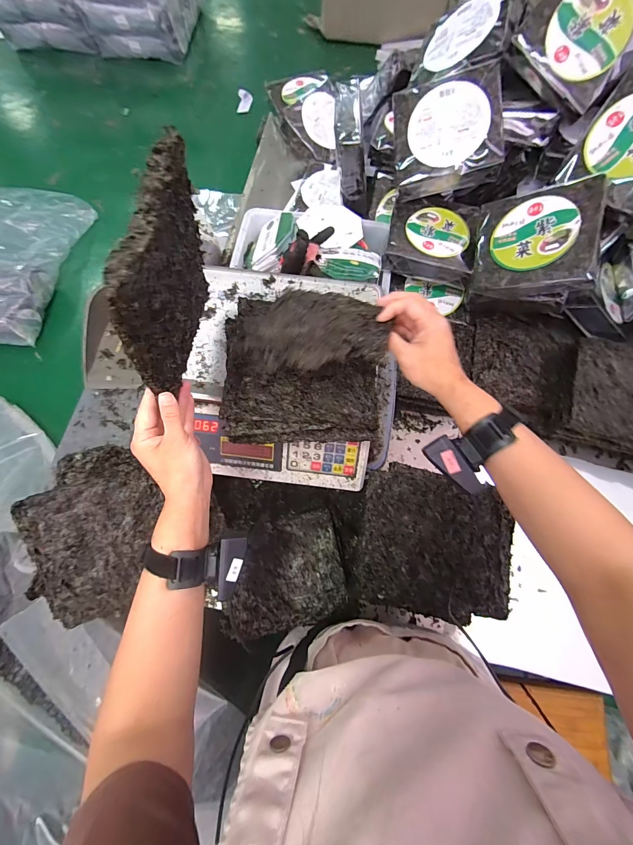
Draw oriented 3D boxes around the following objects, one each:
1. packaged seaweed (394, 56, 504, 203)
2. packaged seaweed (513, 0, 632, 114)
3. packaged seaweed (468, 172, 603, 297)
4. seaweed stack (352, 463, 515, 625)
[{"bbox_3d":[0.269,-0.602,0.699,0.208,0.059,0.206,-5,95,17],"label":"packaged seaweed"},{"bbox_3d":[0.501,-0.719,0.601,0.199,0.044,0.199,-43,95,18],"label":"packaged seaweed"},{"bbox_3d":[0.419,-0.345,0.650,0.205,0.077,0.198,6,86,36],"label":"packaged seaweed"},{"bbox_3d":[0.172,0.169,0.486,0.216,0.026,0.193,12,72,4],"label":"seaweed stack"}]

